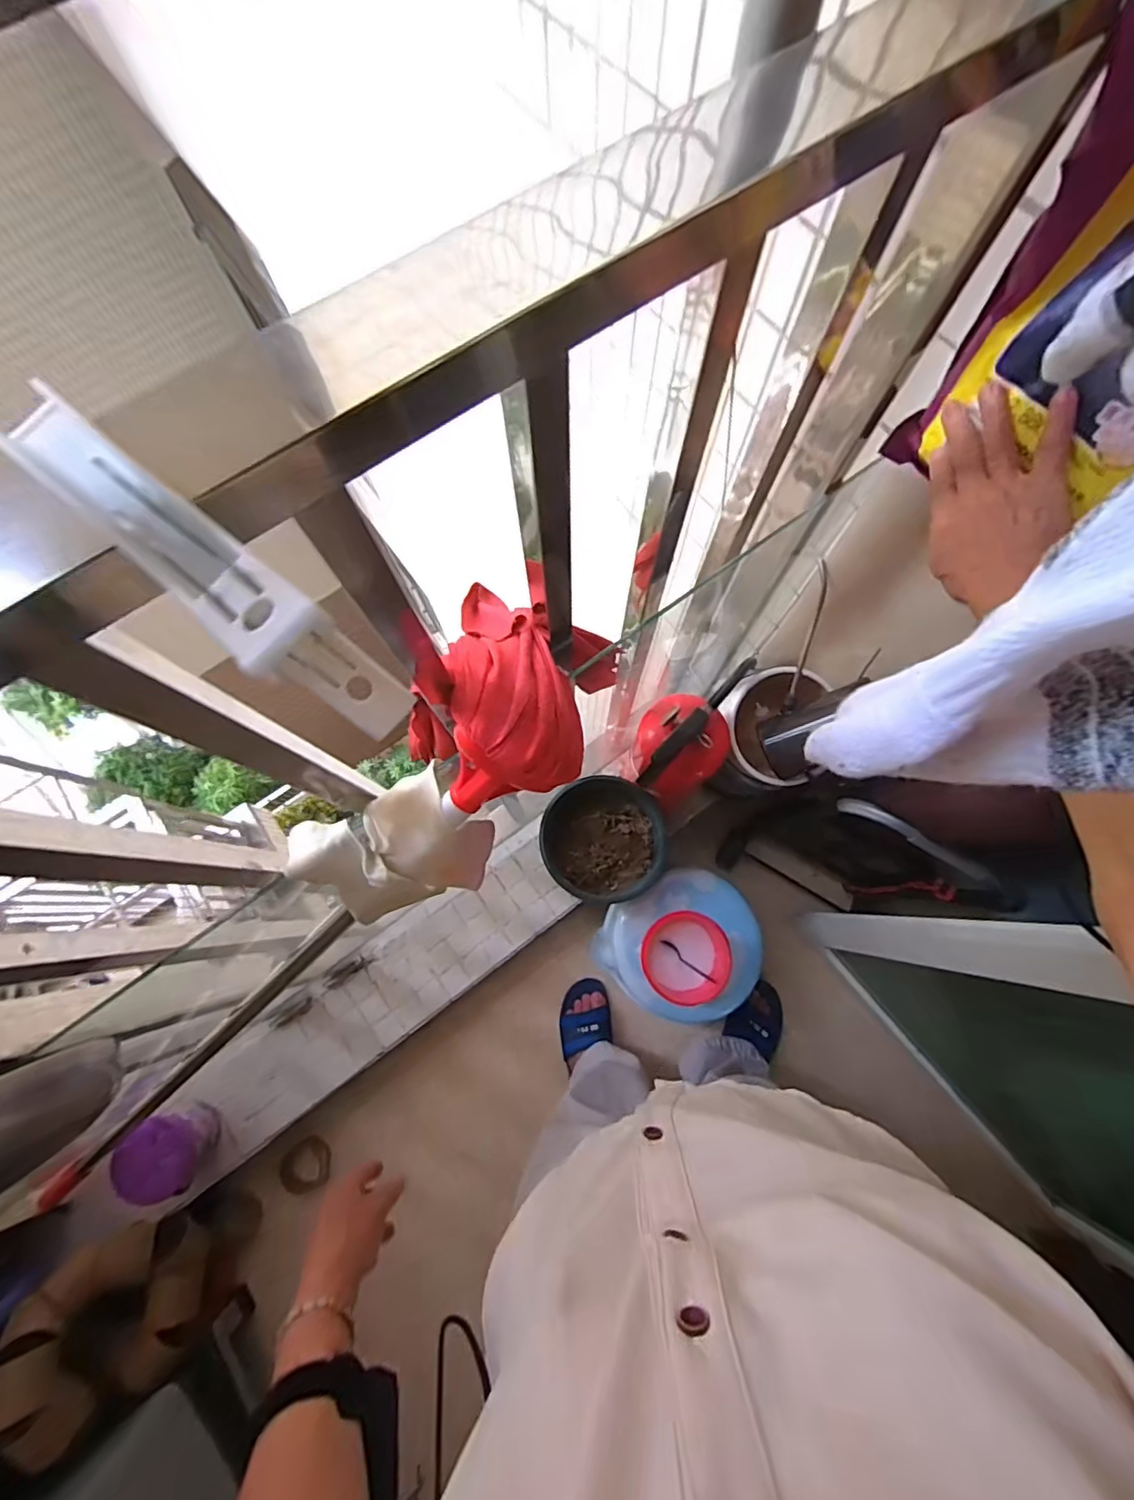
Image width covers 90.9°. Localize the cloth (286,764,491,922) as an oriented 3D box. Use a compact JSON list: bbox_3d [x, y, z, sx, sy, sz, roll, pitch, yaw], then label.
[{"bbox_3d":[-0.163,0.098,0.548,0.163,0.120,0.102,-24,77,-8],"label":"cloth"}]

